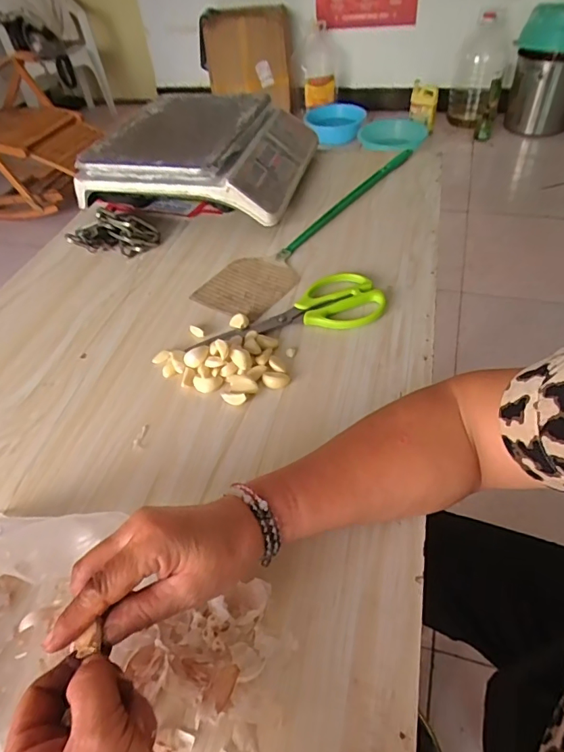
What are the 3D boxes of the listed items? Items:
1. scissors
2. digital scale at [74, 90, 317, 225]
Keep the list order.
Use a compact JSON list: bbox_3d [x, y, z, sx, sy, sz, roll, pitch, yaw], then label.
[{"bbox_3d":[0.015,-0.064,0.568,0.231,0.019,0.086,-24,49,-17],"label":"scissors"},{"bbox_3d":[-0.128,-0.375,0.828,0.326,0.121,0.312,7,48,12],"label":"digital scale"}]

